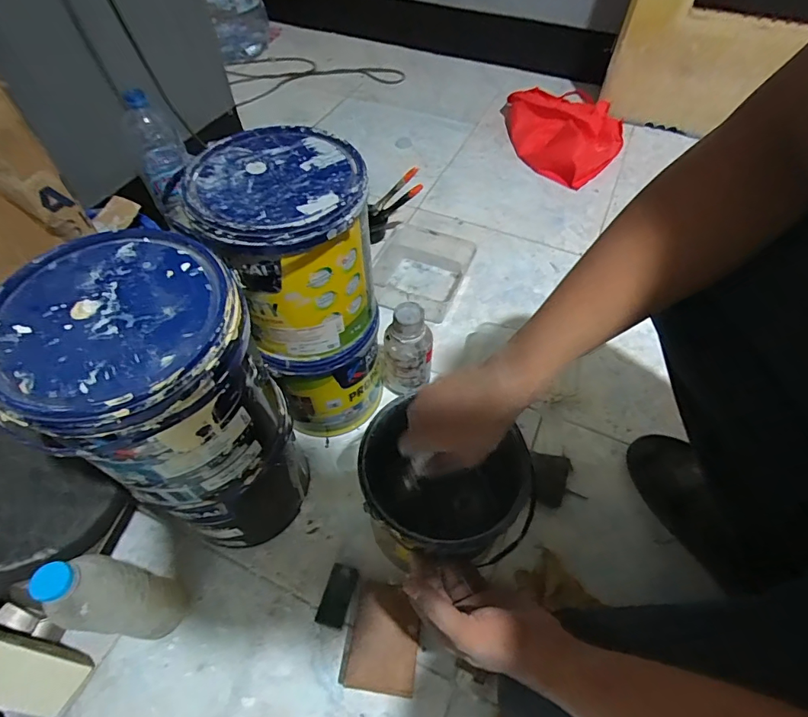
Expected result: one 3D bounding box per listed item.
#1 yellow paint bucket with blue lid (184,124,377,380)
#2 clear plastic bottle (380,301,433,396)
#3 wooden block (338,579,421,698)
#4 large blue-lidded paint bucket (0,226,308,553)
[{"bbox_3d":[-0.123,-0.114,0.527,0.160,0.207,0.174,0,54,1],"label":"yellow paint bucket with blue lid"},{"bbox_3d":[0.006,-0.005,0.706,0.079,0.172,0.058,-15,55,-10],"label":"clear plastic bottle"},{"bbox_3d":[-0.026,0.332,0.548,0.087,0.033,0.110,6,54,5],"label":"wooden block"},{"bbox_3d":[-0.214,0.026,0.420,0.179,0.207,0.184,-22,57,-14],"label":"large blue-lidded paint bucket"}]

